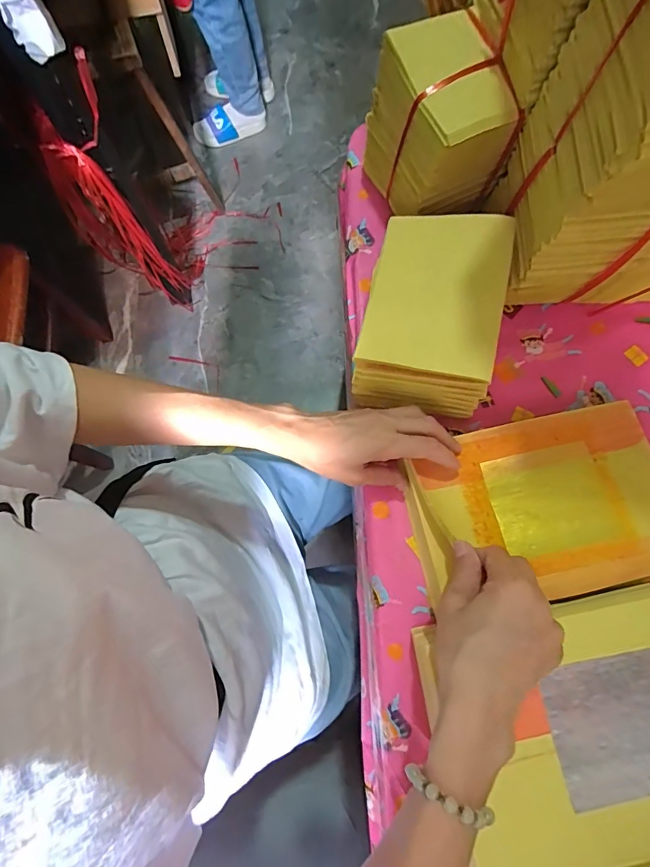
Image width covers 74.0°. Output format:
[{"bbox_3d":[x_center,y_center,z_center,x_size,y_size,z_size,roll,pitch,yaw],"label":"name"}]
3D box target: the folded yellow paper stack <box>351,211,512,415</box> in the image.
[{"bbox_3d":[0.098,-0.115,0.424,0.117,0.104,0.170,8,76,3],"label":"folded yellow paper stack"}]

